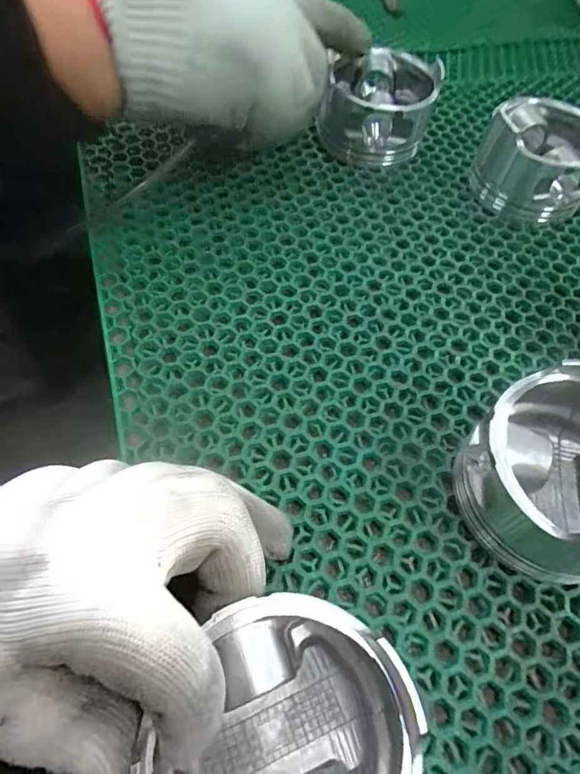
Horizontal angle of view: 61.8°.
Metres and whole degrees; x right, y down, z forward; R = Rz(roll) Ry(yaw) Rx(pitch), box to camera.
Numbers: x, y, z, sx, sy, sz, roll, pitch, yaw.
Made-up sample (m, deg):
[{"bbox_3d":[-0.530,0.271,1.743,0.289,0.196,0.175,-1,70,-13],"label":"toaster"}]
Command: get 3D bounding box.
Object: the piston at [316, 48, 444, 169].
[{"bbox_3d":[0.062,-0.204,0.354,0.078,0.053,0.078,3,58,-1],"label":"piston"}]

